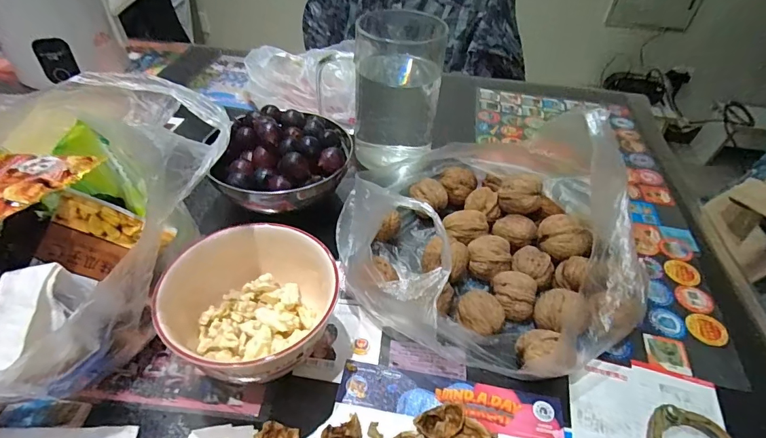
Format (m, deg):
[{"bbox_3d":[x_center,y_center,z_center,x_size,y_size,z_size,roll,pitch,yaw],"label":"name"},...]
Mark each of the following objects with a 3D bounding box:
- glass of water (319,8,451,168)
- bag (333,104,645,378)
[{"bbox_3d":[-0.004,-0.135,0.446,0.123,0.126,0.088,9,43,5],"label":"glass of water"},{"bbox_3d":[0.089,0.008,0.356,0.234,0.096,0.211,13,44,10],"label":"bag"}]

